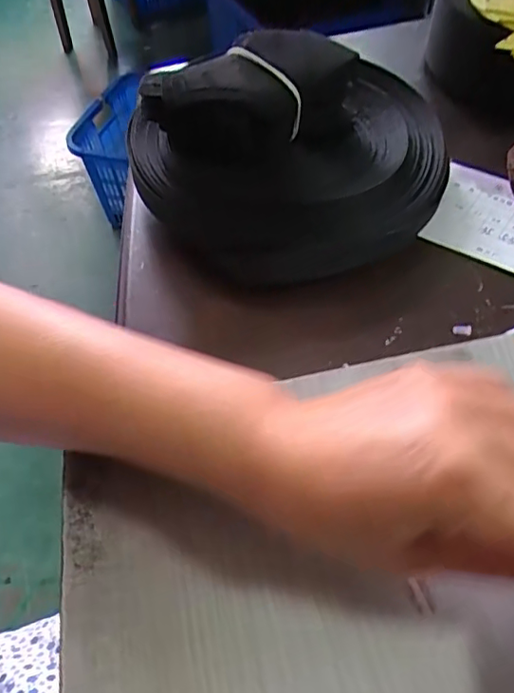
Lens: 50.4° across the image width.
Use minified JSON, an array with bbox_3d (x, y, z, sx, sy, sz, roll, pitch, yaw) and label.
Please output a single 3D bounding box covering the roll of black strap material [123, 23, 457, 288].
[{"bbox_3d":[0.036,-0.136,0.373,0.218,0.081,0.160,-23,56,-16],"label":"roll of black strap material"}]

